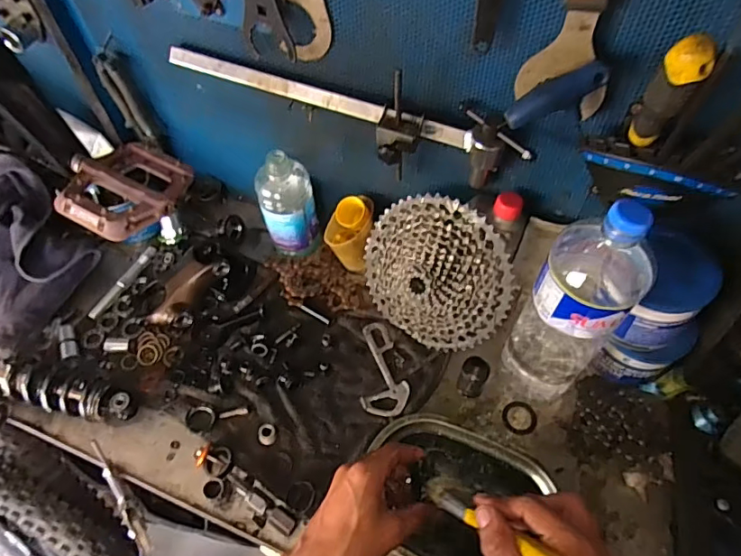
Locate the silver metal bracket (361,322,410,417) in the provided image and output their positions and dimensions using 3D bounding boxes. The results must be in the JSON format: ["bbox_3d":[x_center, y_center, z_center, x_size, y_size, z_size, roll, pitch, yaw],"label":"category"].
[{"bbox_3d":[0.016,0.115,0.648,0.058,0.008,0.124,-5,56,-1],"label":"silver metal bracket"}]

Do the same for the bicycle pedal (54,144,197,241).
[{"bbox_3d":[-0.236,-0.088,0.482,0.109,0.030,0.109,30,62,20],"label":"bicycle pedal"}]

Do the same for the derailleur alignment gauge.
[{"bbox_3d":[-0.041,-0.172,0.564,0.427,0.082,0.070,18,59,14],"label":"derailleur alignment gauge"}]

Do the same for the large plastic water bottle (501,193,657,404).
[{"bbox_3d":[0.207,0.034,0.520,0.094,0.315,0.093,35,64,23],"label":"large plastic water bottle"}]

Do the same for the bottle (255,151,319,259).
[{"bbox_3d":[-0.114,-0.099,0.700,0.071,0.168,0.060,-13,57,-6],"label":"bottle"}]

